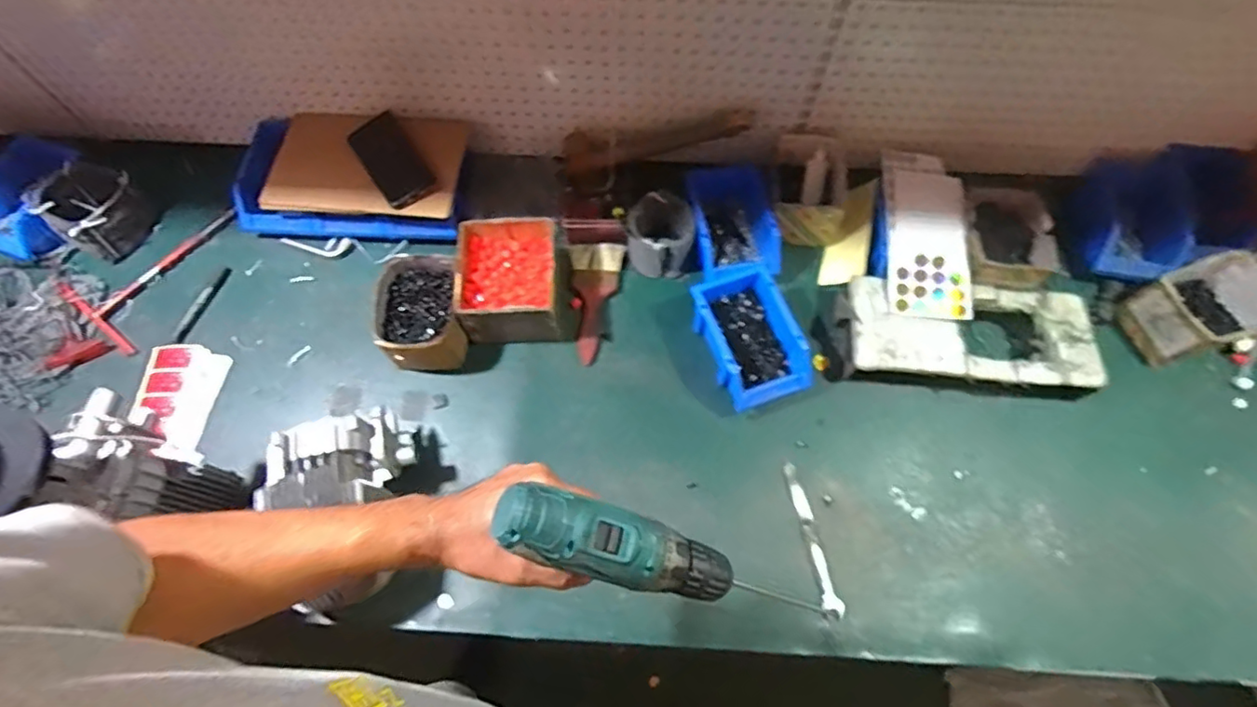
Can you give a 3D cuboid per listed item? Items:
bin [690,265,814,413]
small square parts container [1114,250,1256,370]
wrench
[{"bbox_3d":[0.167,-0.022,0.835,0.122,0.075,0.185,-17,67,-7],"label":"bin"},{"bbox_3d":[0.811,-0.060,0.846,0.156,0.094,0.120,-20,67,-9],"label":"small square parts container"},{"bbox_3d":[0.233,0.234,0.759,0.025,0.007,0.189,-11,66,-5],"label":"wrench"}]

